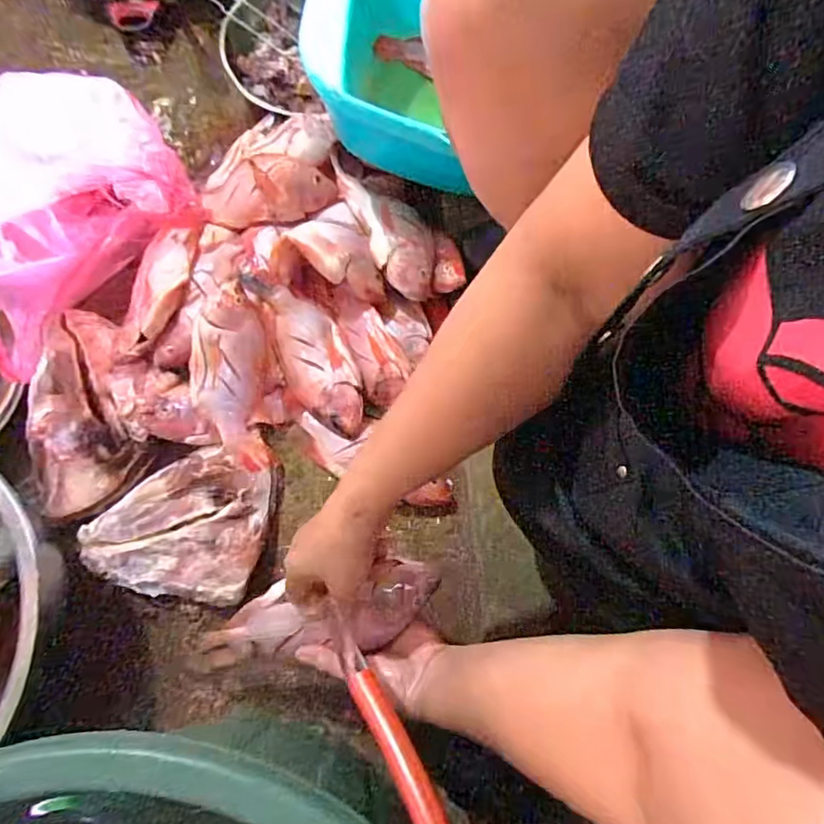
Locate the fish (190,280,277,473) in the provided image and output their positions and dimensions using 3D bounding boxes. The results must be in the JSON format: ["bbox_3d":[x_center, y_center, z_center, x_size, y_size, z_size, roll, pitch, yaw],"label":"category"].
[{"bbox_3d":[-0.200,-0.037,0.595,0.074,0.038,0.202,-5,94,-1],"label":"fish"}]

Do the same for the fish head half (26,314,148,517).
[{"bbox_3d":[-0.364,-0.008,0.605,0.105,0.056,0.234,-10,75,-2],"label":"fish head half"}]

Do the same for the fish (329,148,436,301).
[{"bbox_3d":[-0.030,-0.232,0.630,0.070,0.035,0.217,-23,76,-6],"label":"fish"}]

